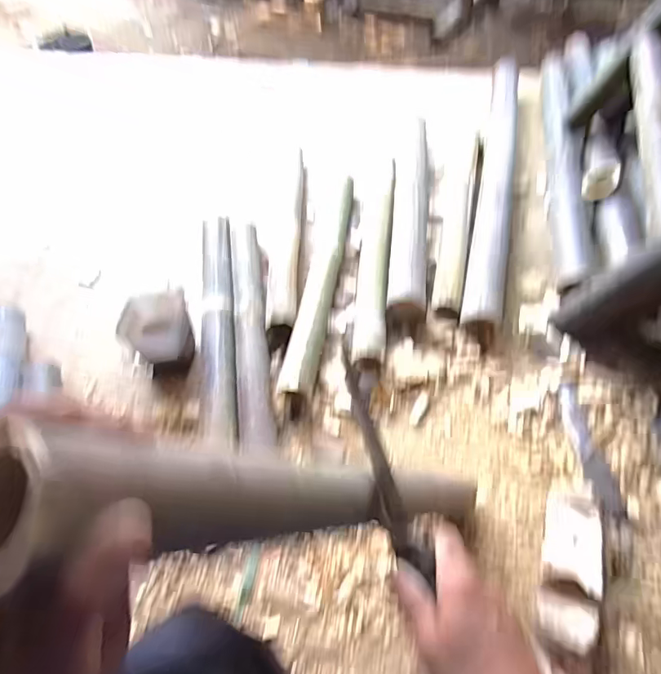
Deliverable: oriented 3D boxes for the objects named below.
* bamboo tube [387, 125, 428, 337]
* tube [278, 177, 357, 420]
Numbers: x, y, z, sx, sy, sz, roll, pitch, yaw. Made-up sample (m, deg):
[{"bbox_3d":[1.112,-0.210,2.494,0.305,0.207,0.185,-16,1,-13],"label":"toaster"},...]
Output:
[{"bbox_3d":[0.188,-0.311,1.173,0.078,0.081,0.703,0,52,10],"label":"bamboo tube"},{"bbox_3d":[-0.016,-0.130,1.075,0.066,0.063,0.633,2,52,12],"label":"tube"}]

